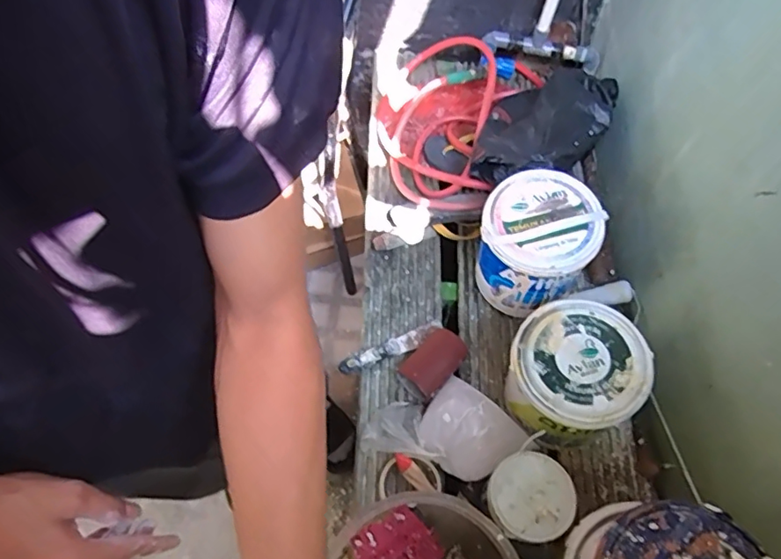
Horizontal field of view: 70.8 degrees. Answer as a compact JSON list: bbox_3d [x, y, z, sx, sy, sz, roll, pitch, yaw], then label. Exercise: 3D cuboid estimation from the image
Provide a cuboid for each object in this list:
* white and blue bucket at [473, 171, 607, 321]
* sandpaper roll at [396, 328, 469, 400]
[{"bbox_3d":[0.234,-0.056,0.926,0.175,0.243,0.170,1,64,-2],"label":"white and blue bucket"},{"bbox_3d":[0.070,0.141,0.920,0.071,0.065,0.113,39,69,15],"label":"sandpaper roll"}]

